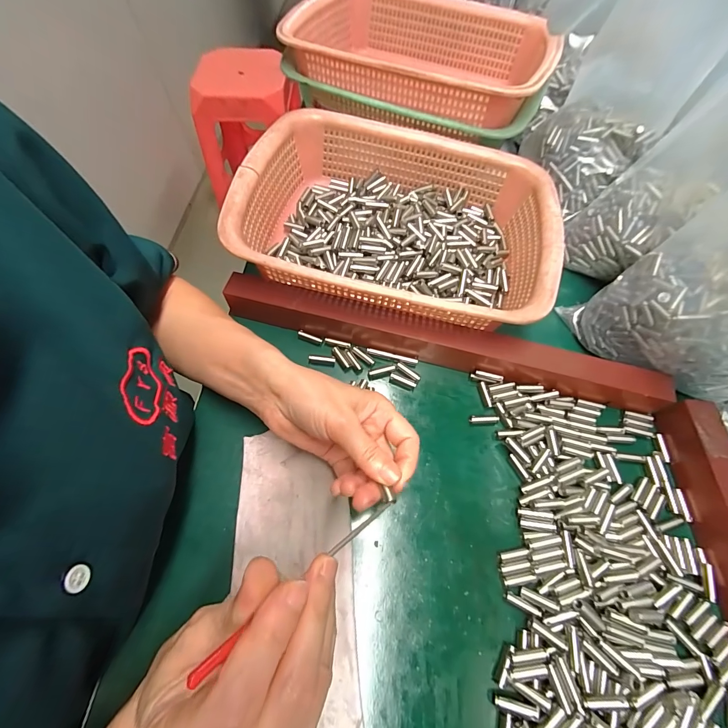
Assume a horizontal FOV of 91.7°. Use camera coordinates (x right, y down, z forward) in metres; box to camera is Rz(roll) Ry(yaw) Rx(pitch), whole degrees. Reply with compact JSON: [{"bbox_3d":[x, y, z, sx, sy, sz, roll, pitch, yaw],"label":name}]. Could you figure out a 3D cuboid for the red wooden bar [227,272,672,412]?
[{"bbox_3d":[0.071,-0.023,0.317,0.390,0.044,0.030,12,65,5],"label":"red wooden bar"}]

